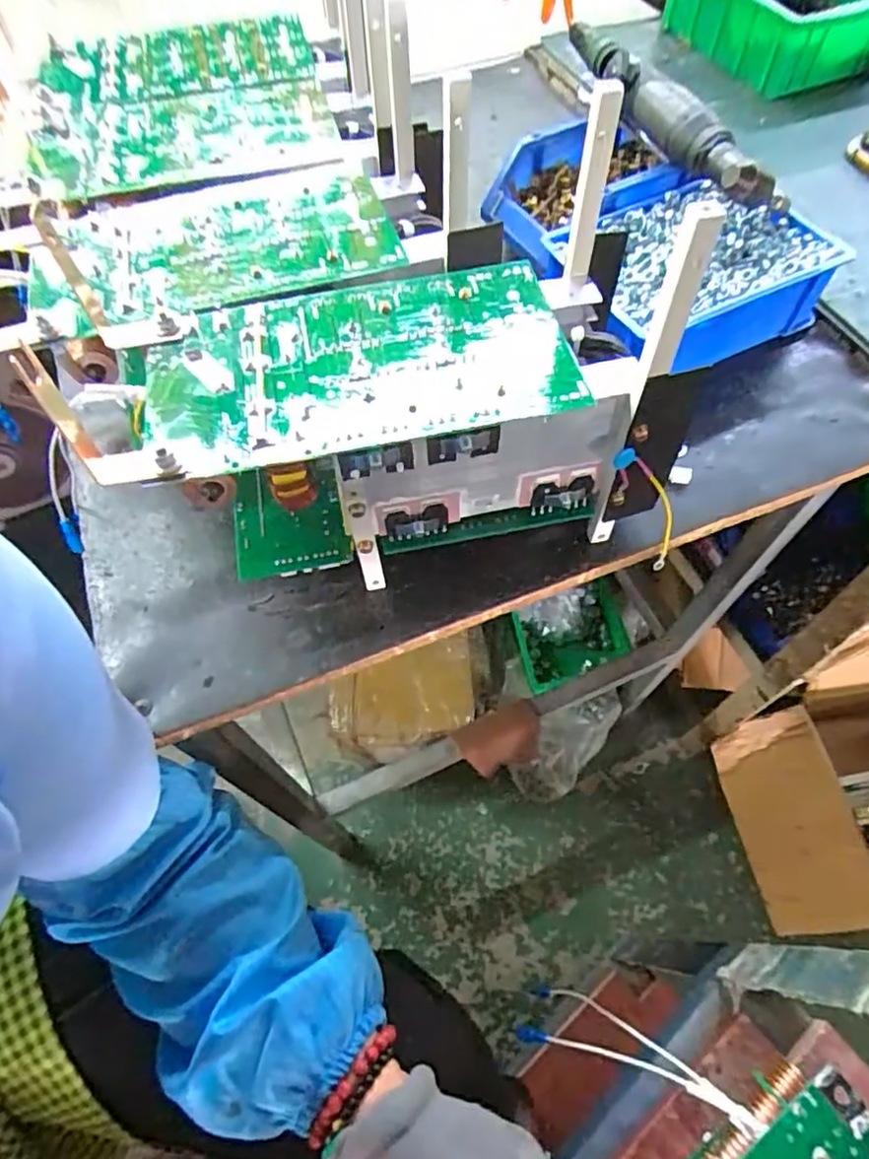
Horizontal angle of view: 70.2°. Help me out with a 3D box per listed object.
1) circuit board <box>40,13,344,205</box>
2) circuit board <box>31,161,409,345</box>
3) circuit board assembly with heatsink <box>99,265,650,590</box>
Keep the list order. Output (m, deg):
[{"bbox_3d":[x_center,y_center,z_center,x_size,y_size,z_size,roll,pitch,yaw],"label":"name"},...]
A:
[{"bbox_3d":[-0.196,-0.372,0.480,0.213,0.012,0.250,-14,62,-4],"label":"circuit board"},{"bbox_3d":[-0.136,-0.208,0.383,0.216,0.006,0.124,-15,61,-7],"label":"circuit board"},{"bbox_3d":[-0.030,-0.095,0.372,0.264,0.103,0.130,-11,61,-4],"label":"circuit board assembly with heatsink"}]

